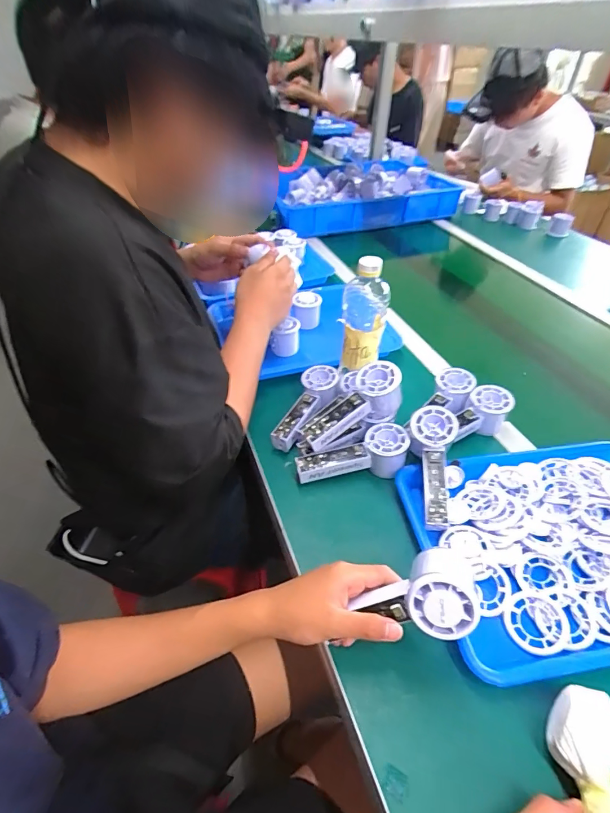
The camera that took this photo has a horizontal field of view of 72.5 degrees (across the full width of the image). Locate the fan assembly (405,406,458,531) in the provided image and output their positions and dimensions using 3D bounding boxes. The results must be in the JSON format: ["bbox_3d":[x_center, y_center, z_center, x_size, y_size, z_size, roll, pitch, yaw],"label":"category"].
[{"bbox_3d":[0.162,0.078,0.533,0.061,0.046,0.153,4,67,3],"label":"fan assembly"}]

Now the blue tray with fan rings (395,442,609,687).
[{"bbox_3d":[0.313,0.157,0.487,0.346,0.037,0.250,-5,43,-7],"label":"blue tray with fan rings"}]

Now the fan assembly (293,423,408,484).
[{"bbox_3d":[0.063,0.071,0.561,0.150,0.062,0.053,-9,43,-11],"label":"fan assembly"}]

